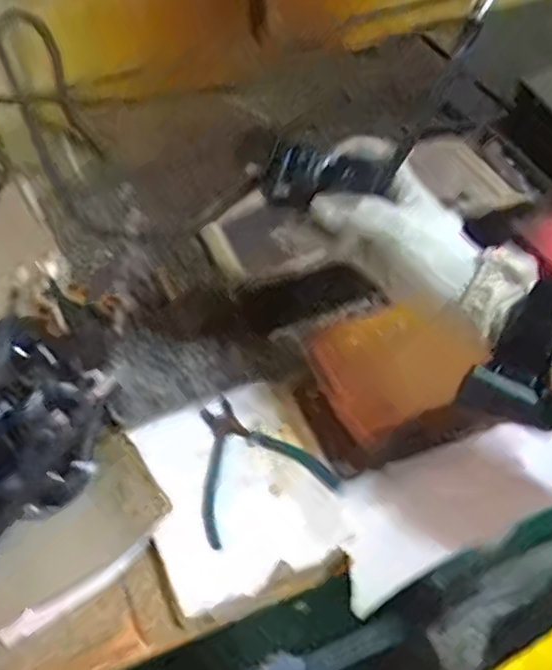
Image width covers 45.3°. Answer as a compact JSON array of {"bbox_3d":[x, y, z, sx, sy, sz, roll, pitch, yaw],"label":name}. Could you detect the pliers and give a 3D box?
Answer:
[{"bbox_3d":[-0.031,0.114,0.624,0.123,0.008,0.137,-24,53,-17],"label":"pliers"}]

